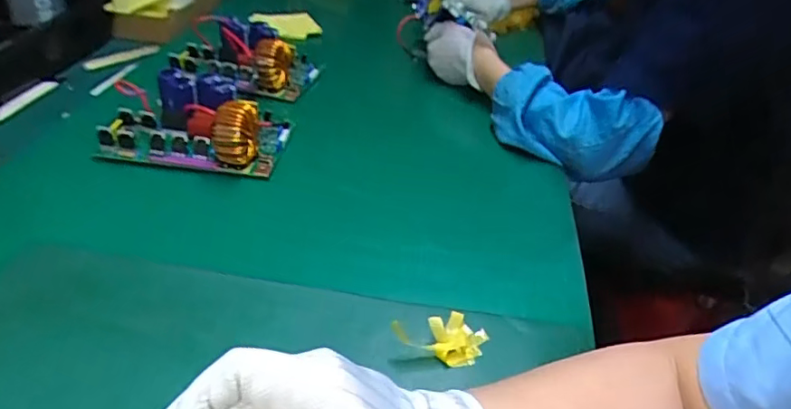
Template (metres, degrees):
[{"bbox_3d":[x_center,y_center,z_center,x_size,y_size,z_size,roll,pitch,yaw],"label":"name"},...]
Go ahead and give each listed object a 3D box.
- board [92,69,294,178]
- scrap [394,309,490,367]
[{"bbox_3d":[-0.223,-0.099,0.628,0.193,0.063,0.127,6,36,2],"label":"board"},{"bbox_3d":[0.037,0.098,0.435,0.064,0.019,0.046,20,39,20],"label":"scrap"}]

